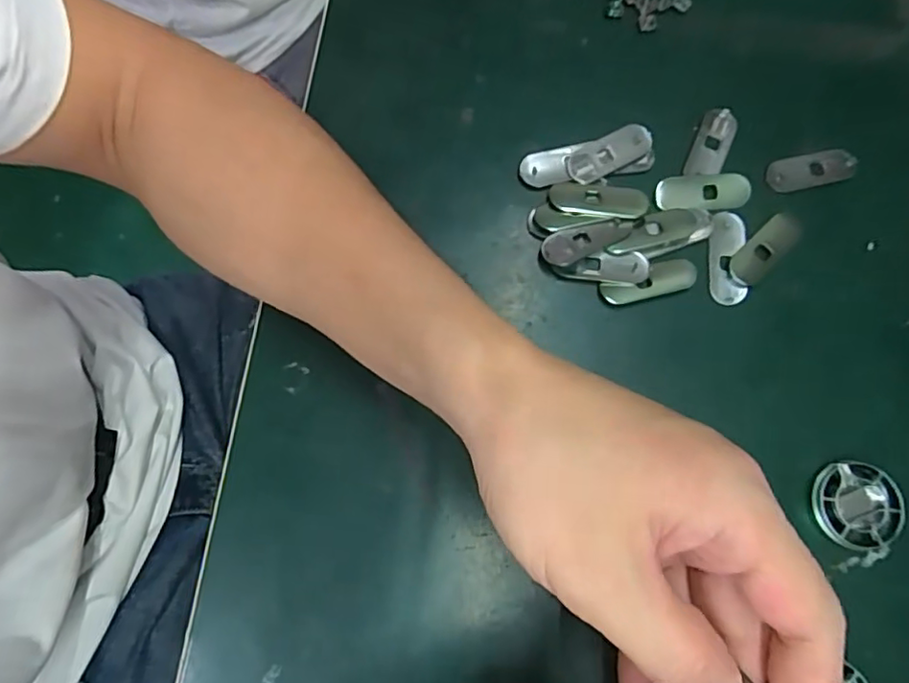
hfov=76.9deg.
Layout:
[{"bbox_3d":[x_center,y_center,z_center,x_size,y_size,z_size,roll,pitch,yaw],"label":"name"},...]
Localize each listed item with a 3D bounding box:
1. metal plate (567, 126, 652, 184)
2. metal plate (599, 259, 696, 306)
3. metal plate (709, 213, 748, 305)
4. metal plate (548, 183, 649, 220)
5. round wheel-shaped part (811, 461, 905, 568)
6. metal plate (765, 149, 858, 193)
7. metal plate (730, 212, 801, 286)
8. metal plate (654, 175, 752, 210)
[{"bbox_3d":[0.083,-0.100,0.303,0.049,0.004,0.018,-28,79,-8],"label":"metal plate"},{"bbox_3d":[0.099,-0.031,0.290,0.052,0.004,0.017,-15,78,-5],"label":"metal plate"},{"bbox_3d":[0.141,-0.043,0.296,0.018,0.004,0.048,4,77,-1],"label":"metal plate"},{"bbox_3d":[0.076,-0.073,0.297,0.051,0.004,0.019,4,77,-1],"label":"metal plate"},{"bbox_3d":[0.186,0.079,0.266,0.038,0.010,0.042,13,77,1],"label":"round wheel-shaped part"},{"bbox_3d":[0.193,-0.093,0.309,0.050,0.004,0.019,-13,77,-5],"label":"metal plate"},{"bbox_3d":[0.161,-0.048,0.296,0.048,0.004,0.018,-43,81,-10],"label":"metal plate"},{"bbox_3d":[0.131,-0.079,0.301,0.050,0.004,0.018,-3,77,-2],"label":"metal plate"}]

